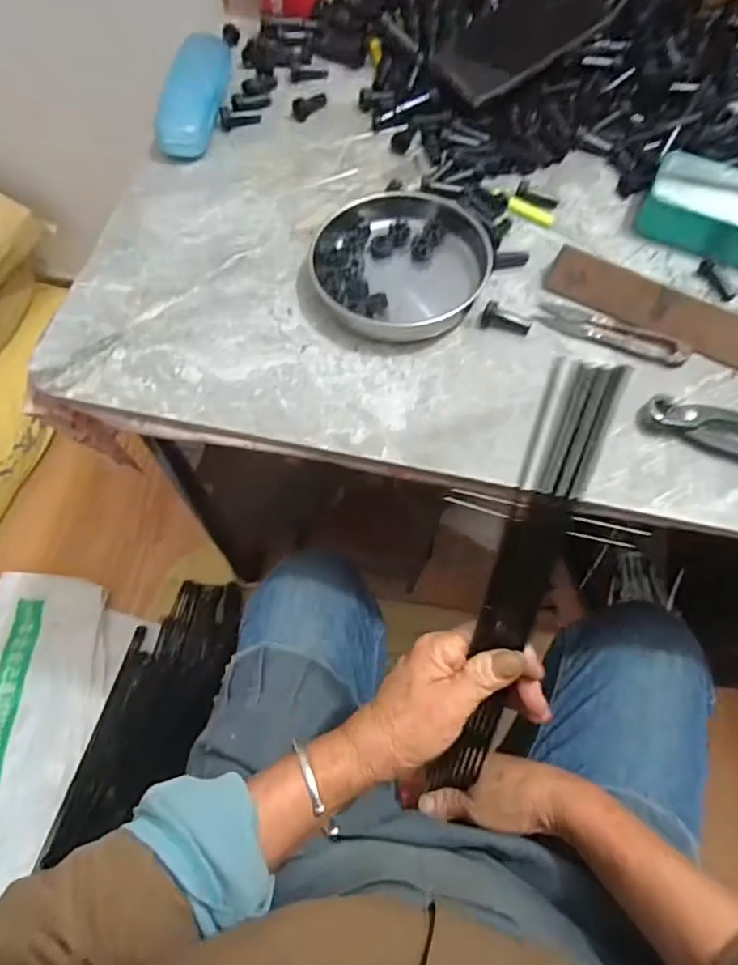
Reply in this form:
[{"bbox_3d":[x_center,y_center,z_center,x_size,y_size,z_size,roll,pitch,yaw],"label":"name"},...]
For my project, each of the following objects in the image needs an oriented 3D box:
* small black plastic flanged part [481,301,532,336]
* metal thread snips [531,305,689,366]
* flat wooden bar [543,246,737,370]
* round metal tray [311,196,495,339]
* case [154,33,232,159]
[{"bbox_3d":[0.107,-0.127,0.447,0.038,0.015,0.014,15,66,6],"label":"small black plastic flanged part"},{"bbox_3d":[0.189,-0.117,0.445,0.113,0.008,0.025,19,66,8],"label":"metal thread snips"},{"bbox_3d":[0.226,-0.133,0.444,0.179,0.035,0.009,28,28,12],"label":"flat wooden bar"},{"bbox_3d":[0.026,-0.178,0.465,0.134,0.020,0.147,0,65,-1],"label":"round metal tray"},{"bbox_3d":[-0.163,-0.368,0.541,0.051,0.029,0.146,2,65,0],"label":"case"}]

